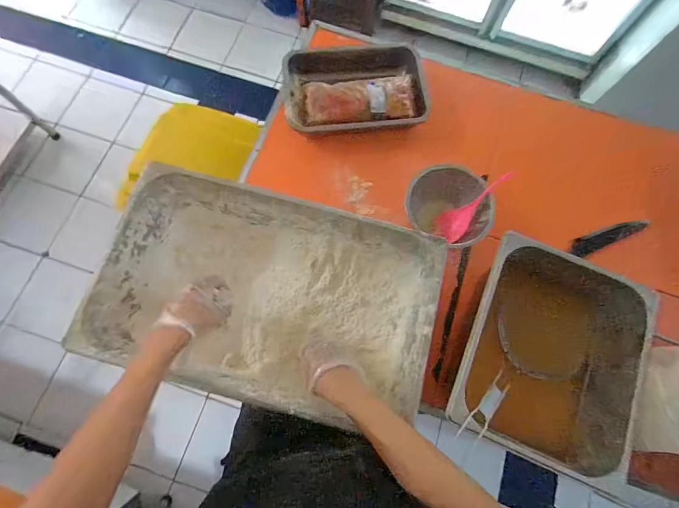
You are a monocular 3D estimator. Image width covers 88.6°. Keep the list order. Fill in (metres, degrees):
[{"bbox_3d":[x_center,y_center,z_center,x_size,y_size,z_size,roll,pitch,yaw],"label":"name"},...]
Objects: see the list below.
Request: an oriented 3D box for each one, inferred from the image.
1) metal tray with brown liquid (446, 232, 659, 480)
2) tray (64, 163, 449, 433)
[{"bbox_3d":[0.338,0.167,0.616,0.271,0.226,0.312,22,74,4],"label":"metal tray with brown liquid"},{"bbox_3d":[-0.112,0.074,0.605,0.513,0.156,0.317,16,74,2],"label":"tray"}]

